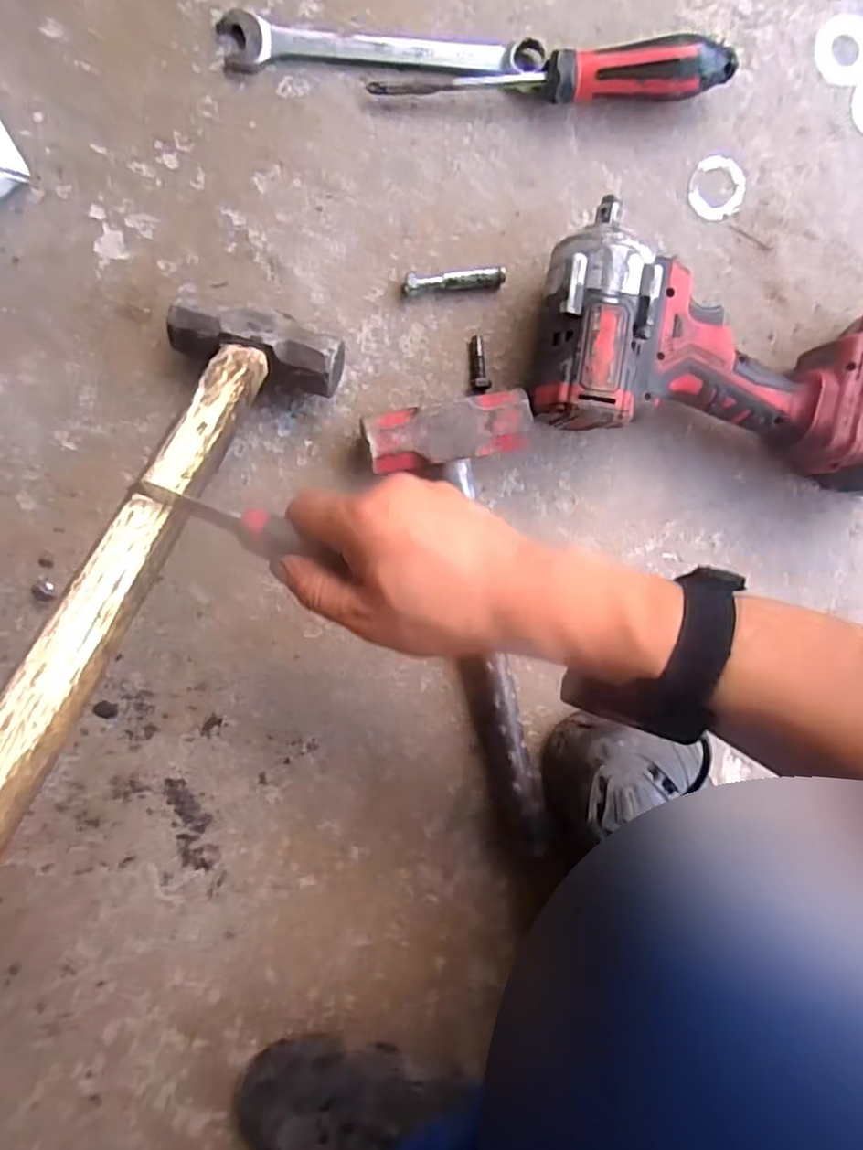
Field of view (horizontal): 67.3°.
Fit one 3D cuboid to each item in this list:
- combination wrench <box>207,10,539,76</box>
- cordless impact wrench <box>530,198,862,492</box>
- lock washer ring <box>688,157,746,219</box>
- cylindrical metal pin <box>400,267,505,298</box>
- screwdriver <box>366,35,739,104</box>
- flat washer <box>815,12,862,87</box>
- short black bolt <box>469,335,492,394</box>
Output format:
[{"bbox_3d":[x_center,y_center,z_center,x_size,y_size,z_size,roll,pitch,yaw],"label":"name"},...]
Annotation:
[{"bbox_3d":[-0.031,-0.332,0.414,0.204,0.011,0.032,4,96,-4],"label":"combination wrench"},{"bbox_3d":[0.197,-0.134,0.416,0.257,0.080,0.117,11,96,-5],"label":"cordless impact wrench"},{"bbox_3d":[0.195,-0.263,0.440,0.039,0.004,0.040,0,97,-4],"label":"lock washer ring"},{"bbox_3d":[0.016,-0.196,0.431,0.068,0.013,0.011,-7,97,-3],"label":"cylindrical metal pin"},{"bbox_3d":[0.077,-0.314,0.408,0.223,0.035,0.029,-3,97,-4],"label":"screwdriver"},{"bbox_3d":[0.276,-0.349,0.429,0.044,0.004,0.042,0,97,-4],"label":"flat washer"},{"bbox_3d":[0.033,-0.143,0.439,0.013,0.012,0.038,-1,97,-4],"label":"short black bolt"}]

